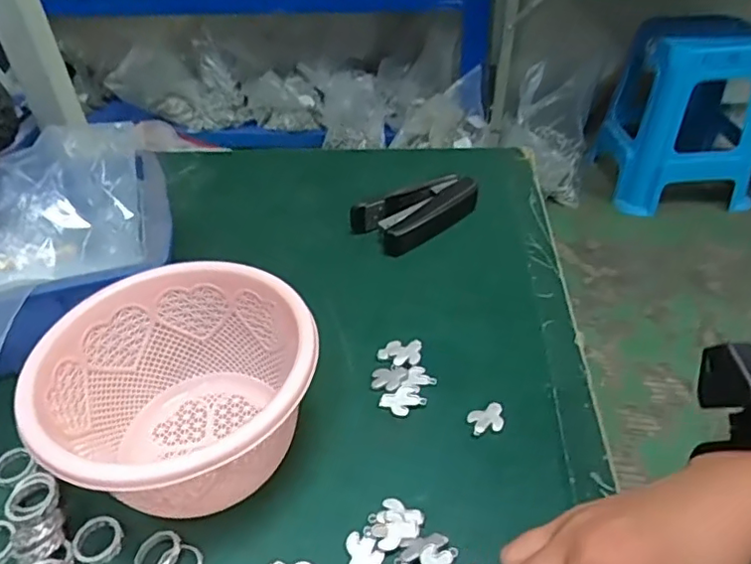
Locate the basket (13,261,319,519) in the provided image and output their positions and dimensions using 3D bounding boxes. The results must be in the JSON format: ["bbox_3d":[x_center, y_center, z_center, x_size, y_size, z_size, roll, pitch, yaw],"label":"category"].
[{"bbox_3d":[-0.107,0.068,0.339,0.139,0.089,0.141,-1,40,1],"label":"basket"}]

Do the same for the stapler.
[{"bbox_3d":[0.039,-0.063,0.543,0.115,0.033,0.055,-28,47,-27],"label":"stapler"}]

